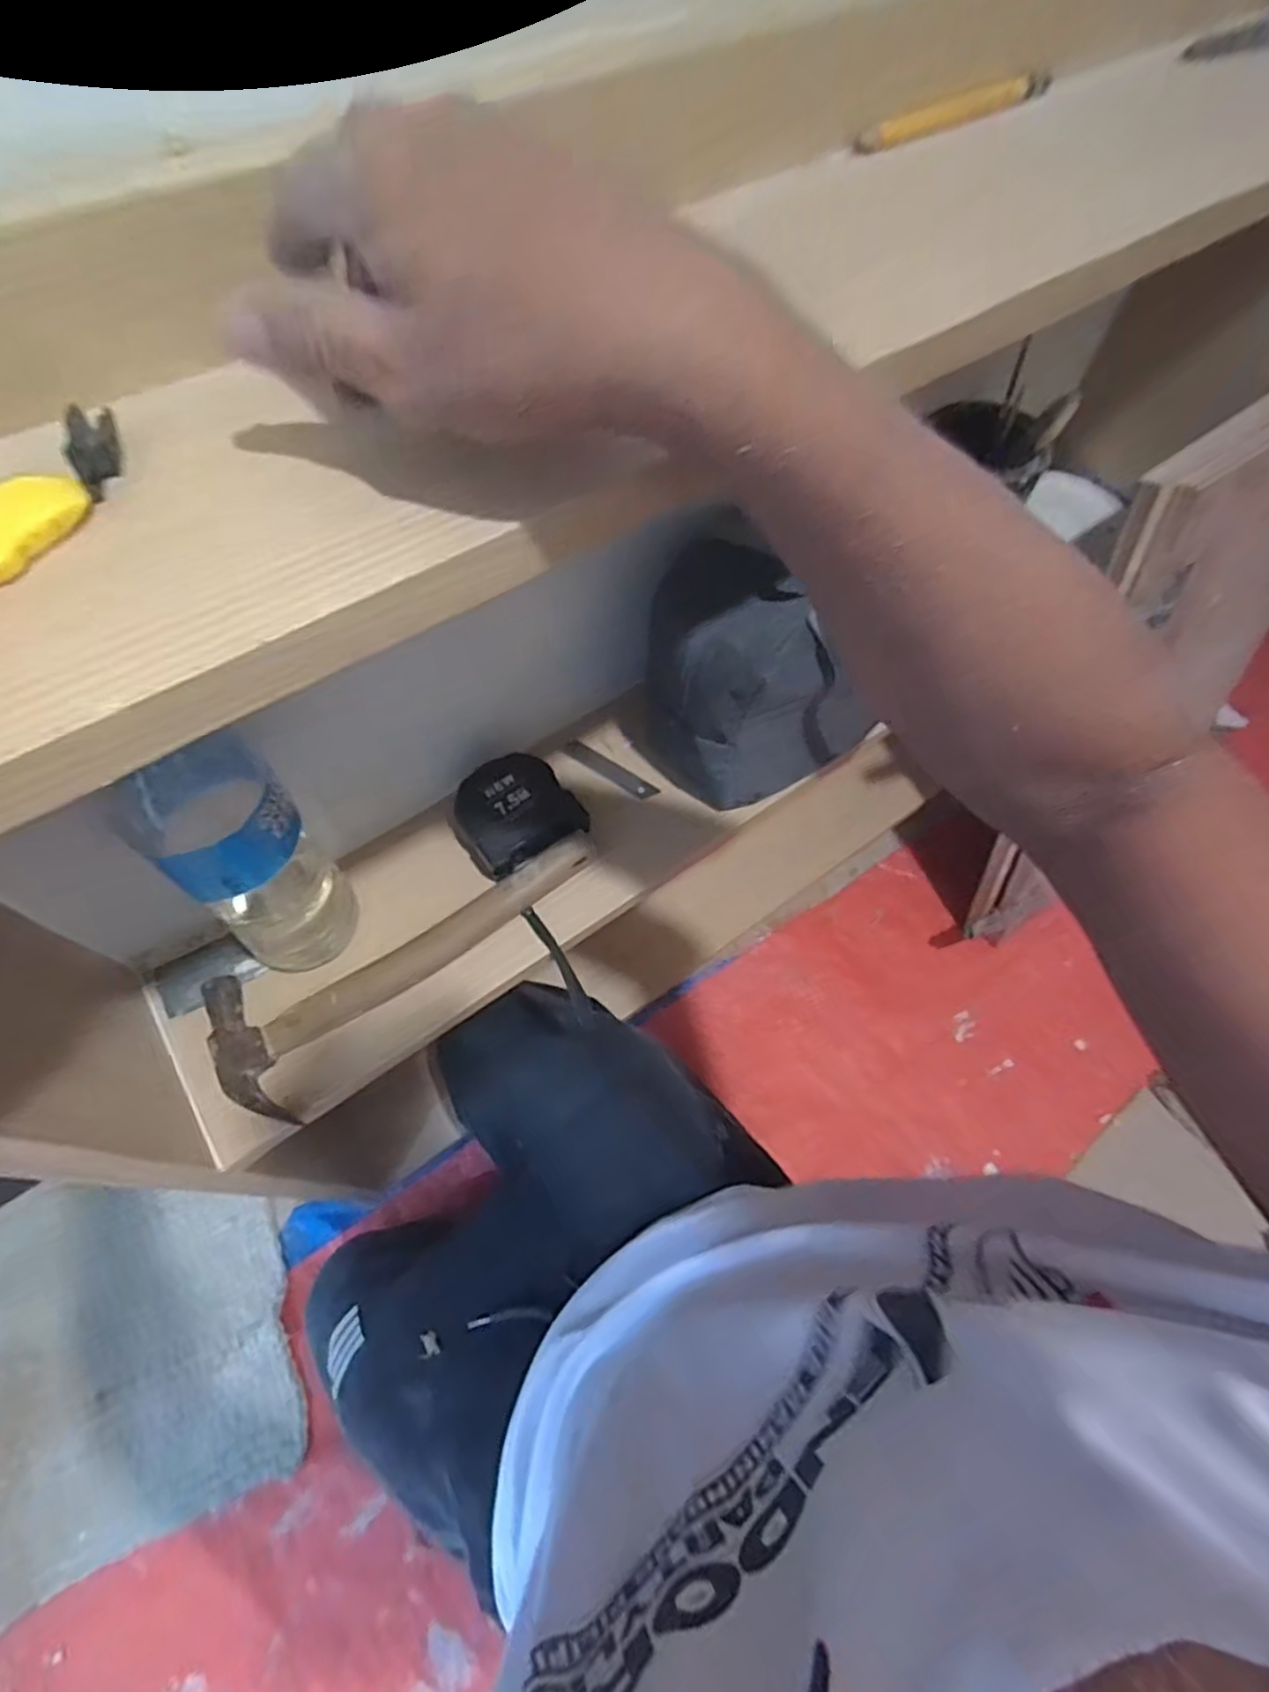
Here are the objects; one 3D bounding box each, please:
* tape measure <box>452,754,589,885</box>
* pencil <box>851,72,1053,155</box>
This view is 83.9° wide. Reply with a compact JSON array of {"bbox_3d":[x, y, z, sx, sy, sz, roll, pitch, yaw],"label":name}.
[{"bbox_3d":[-0.093,-0.024,0.547,0.090,0.040,0.081,-31,66,-16],"label":"tape measure"},{"bbox_3d":[0.164,-0.380,0.367,0.134,0.013,0.014,-31,66,-16],"label":"pencil"}]

